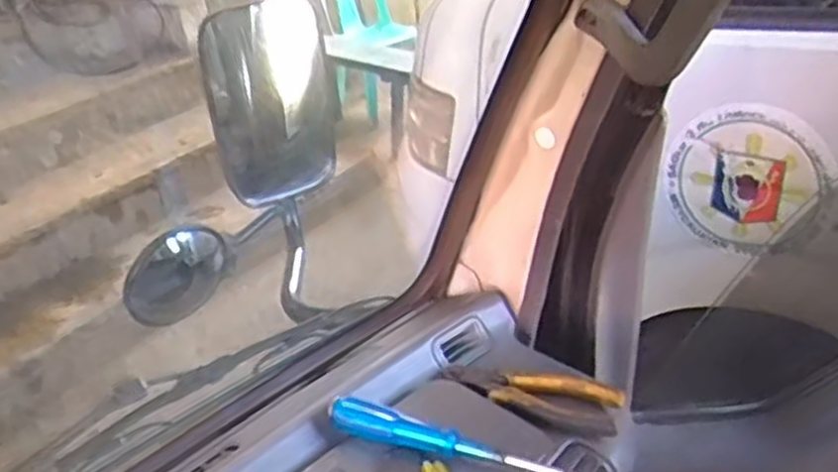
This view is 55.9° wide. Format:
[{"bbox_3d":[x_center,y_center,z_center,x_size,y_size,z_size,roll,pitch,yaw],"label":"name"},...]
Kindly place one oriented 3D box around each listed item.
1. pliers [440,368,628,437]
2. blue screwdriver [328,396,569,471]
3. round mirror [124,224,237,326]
[{"bbox_3d":[0.093,0.134,0.668,0.150,0.012,0.052,9,33,22],"label":"pliers"},{"bbox_3d":[0.020,0.157,0.602,0.197,0.026,0.018,9,33,22],"label":"blue screwdriver"},{"bbox_3d":[-0.302,0.051,0.999,0.144,0.115,0.029,-28,37,-34],"label":"round mirror"}]

